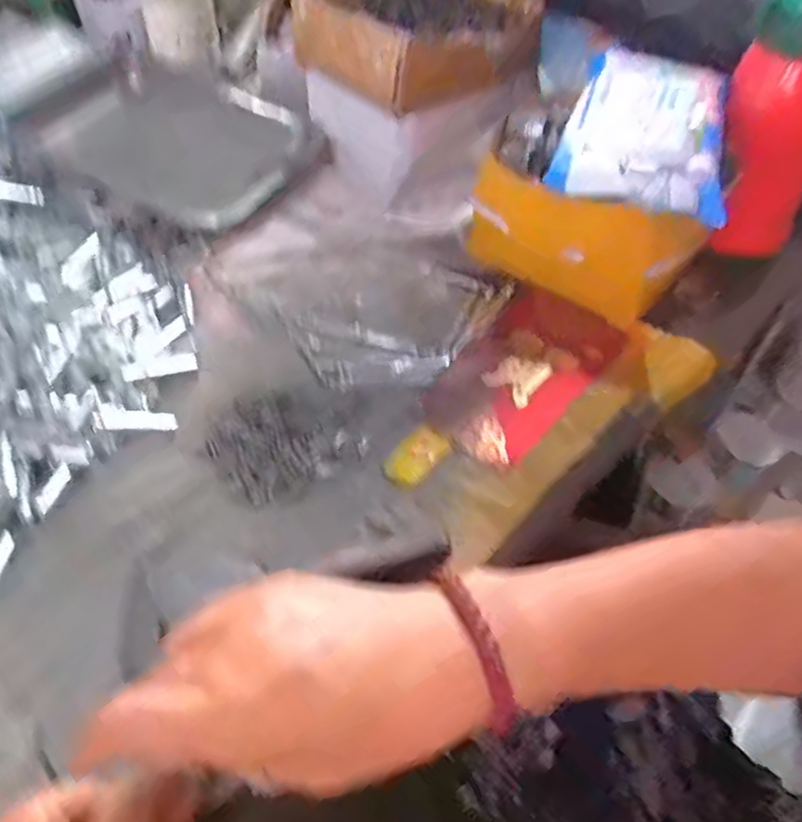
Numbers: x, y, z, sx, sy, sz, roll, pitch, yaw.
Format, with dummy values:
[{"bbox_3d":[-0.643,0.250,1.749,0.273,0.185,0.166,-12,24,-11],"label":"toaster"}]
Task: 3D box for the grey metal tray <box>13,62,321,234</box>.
[{"bbox_3d":[-0.212,-0.264,0.660,0.253,0.028,0.180,29,55,19],"label":"grey metal tray"}]

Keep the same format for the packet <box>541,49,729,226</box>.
[{"bbox_3d":[0.178,-0.198,0.488,0.112,0.034,0.156,20,53,12],"label":"packet"}]

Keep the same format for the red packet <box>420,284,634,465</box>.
[{"bbox_3d":[0.089,-0.030,0.500,0.086,0.011,0.161,32,56,20],"label":"red packet"}]

